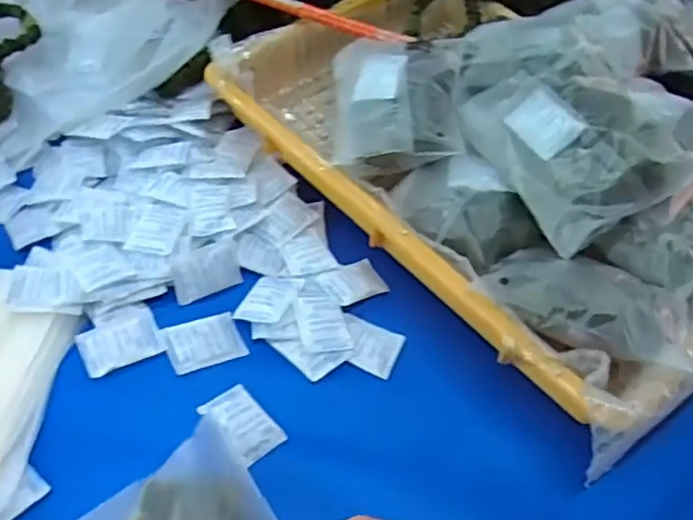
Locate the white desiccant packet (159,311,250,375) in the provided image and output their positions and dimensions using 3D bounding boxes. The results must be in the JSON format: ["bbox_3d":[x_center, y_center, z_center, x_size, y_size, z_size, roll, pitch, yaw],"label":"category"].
[{"bbox_3d":[-0.089,0.052,0.402,0.045,0.011,0.034,-22,60,-18],"label":"white desiccant packet"}]

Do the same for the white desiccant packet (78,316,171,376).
[{"bbox_3d":[-0.139,0.052,0.394,0.048,0.006,0.031,-22,60,-18],"label":"white desiccant packet"}]

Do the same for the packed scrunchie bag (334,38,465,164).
[{"bbox_3d":[0.035,-0.116,0.461,0.094,0.039,0.125,7,52,1],"label":"packed scrunchie bag"}]

